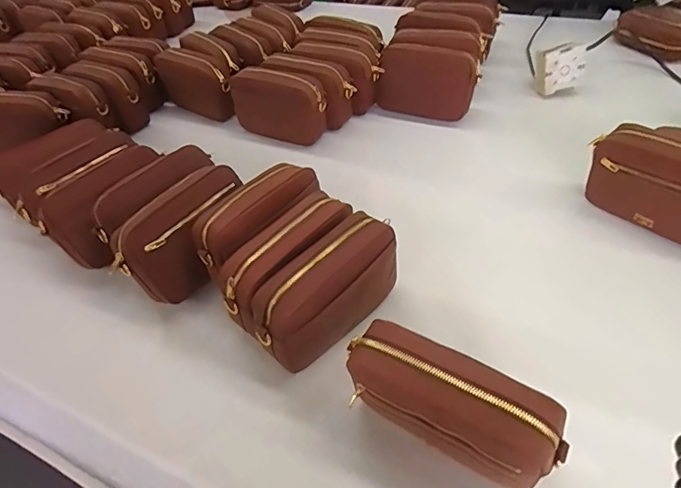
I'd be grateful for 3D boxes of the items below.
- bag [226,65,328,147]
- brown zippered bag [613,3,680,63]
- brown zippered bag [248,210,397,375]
[{"bbox_3d":[-0.122,-0.273,0.893,0.200,0.126,0.048,15,48,20],"label":"bag"},{"bbox_3d":[0.730,-0.477,1.025,0.187,0.066,0.136,32,56,32],"label":"brown zippered bag"},{"bbox_3d":[-0.013,0.058,0.539,0.197,0.111,0.067,-36,52,-27],"label":"brown zippered bag"}]

